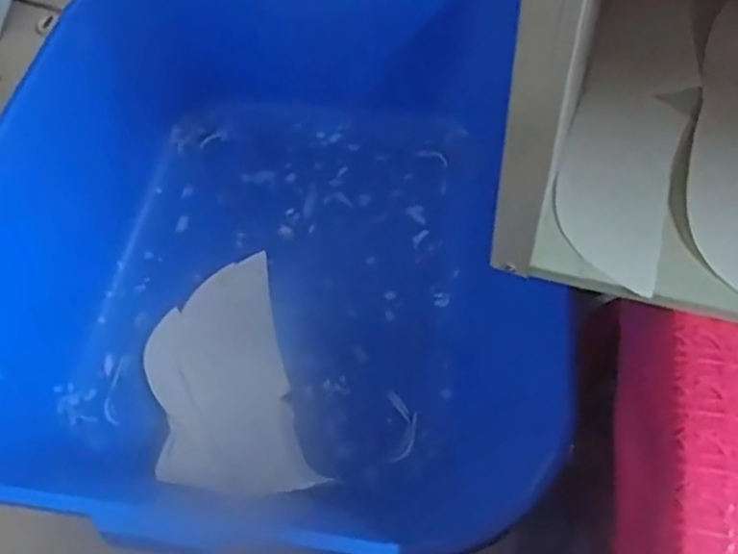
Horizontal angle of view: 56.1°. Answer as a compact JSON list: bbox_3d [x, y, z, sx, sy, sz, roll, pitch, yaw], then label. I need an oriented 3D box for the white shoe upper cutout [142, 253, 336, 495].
[{"bbox_3d":[-0.138,0.093,0.645,0.129,0.020,0.235,-18,58,-8],"label":"white shoe upper cutout"}]

